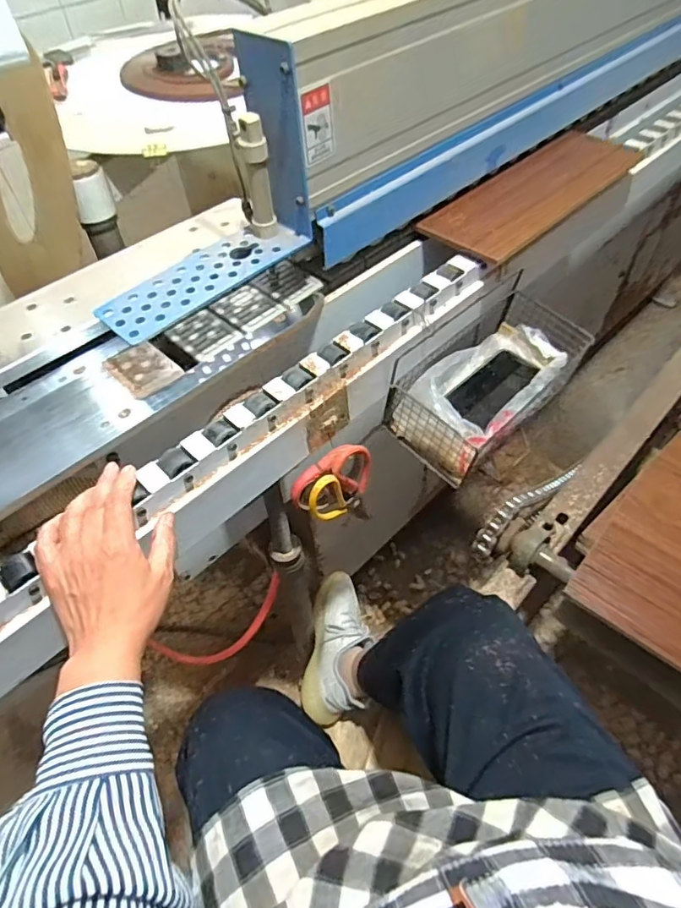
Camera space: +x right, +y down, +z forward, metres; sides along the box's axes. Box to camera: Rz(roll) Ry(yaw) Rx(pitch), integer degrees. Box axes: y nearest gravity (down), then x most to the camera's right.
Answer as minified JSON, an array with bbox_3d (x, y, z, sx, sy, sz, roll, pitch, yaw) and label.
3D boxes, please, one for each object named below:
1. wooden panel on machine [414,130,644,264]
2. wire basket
[{"bbox_3d":[0.274,-0.372,0.740,0.134,0.020,0.399,37,62,26],"label":"wooden panel on machine"},{"bbox_3d":[0.198,-0.103,0.703,0.267,0.131,0.134,-39,61,-25],"label":"wire basket"}]

